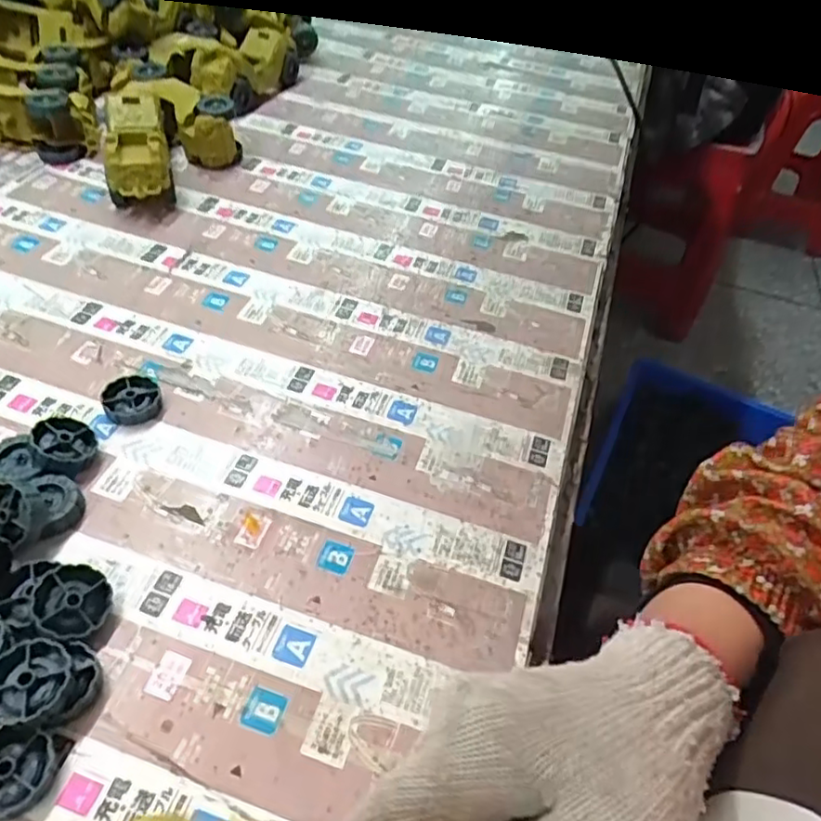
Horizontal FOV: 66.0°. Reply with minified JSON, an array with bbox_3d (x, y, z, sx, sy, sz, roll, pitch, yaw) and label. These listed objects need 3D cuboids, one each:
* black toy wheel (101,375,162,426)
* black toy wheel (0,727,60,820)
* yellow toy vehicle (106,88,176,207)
[{"bbox_3d":[-0.200,-0.008,0.454,0.037,0.012,0.040,3,48,-4],"label":"black toy wheel"},{"bbox_3d":[-0.184,0.169,0.293,0.035,0.015,0.036,3,48,-4],"label":"black toy wheel"},{"bbox_3d":[-0.266,-0.254,0.619,0.058,0.062,0.154,-9,50,-15],"label":"yellow toy vehicle"}]

